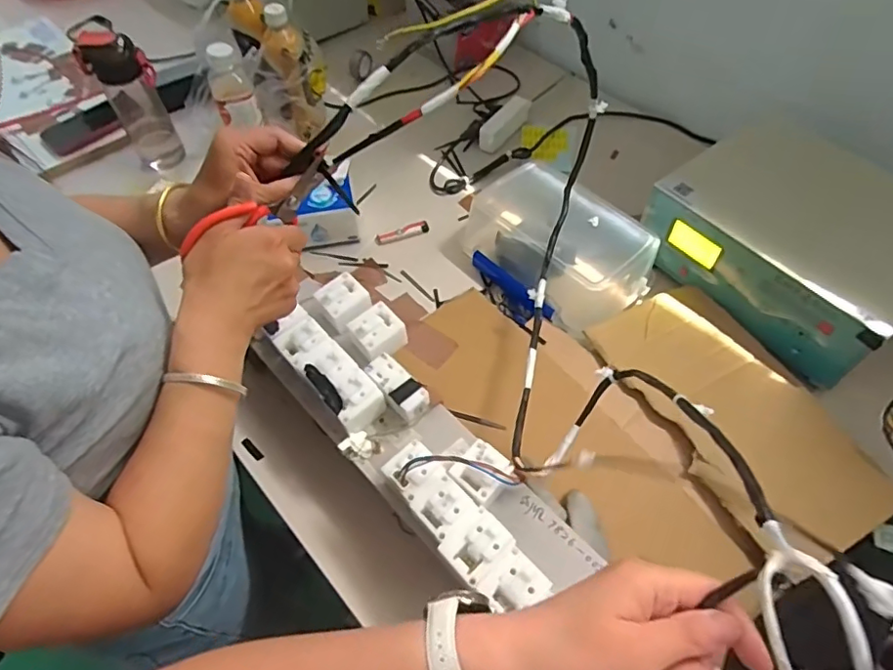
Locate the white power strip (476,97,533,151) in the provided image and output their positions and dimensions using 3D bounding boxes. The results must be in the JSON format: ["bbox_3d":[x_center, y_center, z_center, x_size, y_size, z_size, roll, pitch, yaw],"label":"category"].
[{"bbox_3d":[0.099,-0.366,0.967,0.032,0.048,0.134,31,62,20],"label":"white power strip"}]

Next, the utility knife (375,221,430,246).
[{"bbox_3d":[-0.067,-0.156,0.847,0.084,0.012,0.019,-21,58,-13],"label":"utility knife"}]

